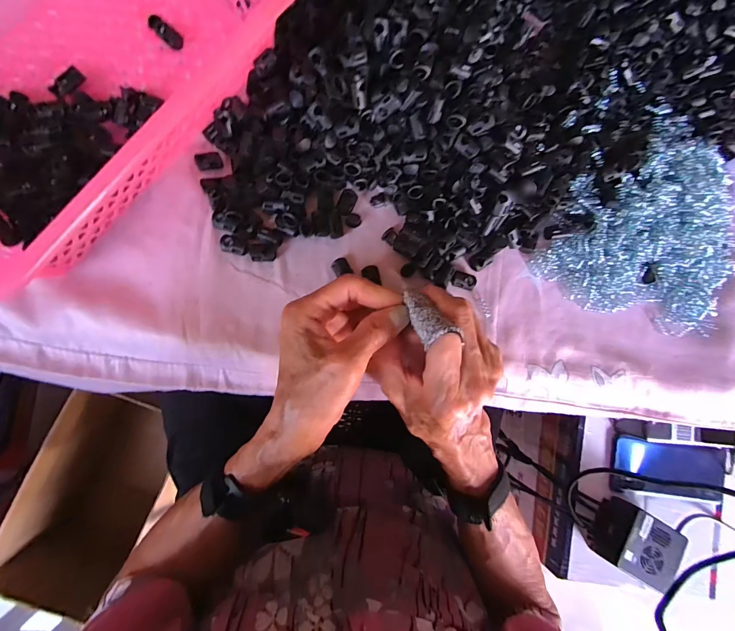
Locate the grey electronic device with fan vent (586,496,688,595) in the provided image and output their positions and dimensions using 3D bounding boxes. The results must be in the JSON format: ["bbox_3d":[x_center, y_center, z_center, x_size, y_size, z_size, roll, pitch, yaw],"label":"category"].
[{"bbox_3d":[0.328,0.277,0.437,0.093,0.047,0.072,30,82,-4],"label":"grey electronic device with fan vent"}]

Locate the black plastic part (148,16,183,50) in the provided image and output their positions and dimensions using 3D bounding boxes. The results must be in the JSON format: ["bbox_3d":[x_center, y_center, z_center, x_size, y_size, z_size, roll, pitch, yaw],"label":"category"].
[{"bbox_3d":[-0.162,-0.227,0.285,0.027,0.008,0.013,44,81,-2],"label":"black plastic part"}]

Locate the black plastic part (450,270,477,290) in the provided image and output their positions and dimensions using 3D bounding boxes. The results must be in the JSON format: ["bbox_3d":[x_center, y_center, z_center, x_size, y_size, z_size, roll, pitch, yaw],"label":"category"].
[{"bbox_3d":[0.081,-0.030,0.301,0.022,0.009,0.014,20,82,-5],"label":"black plastic part"}]

